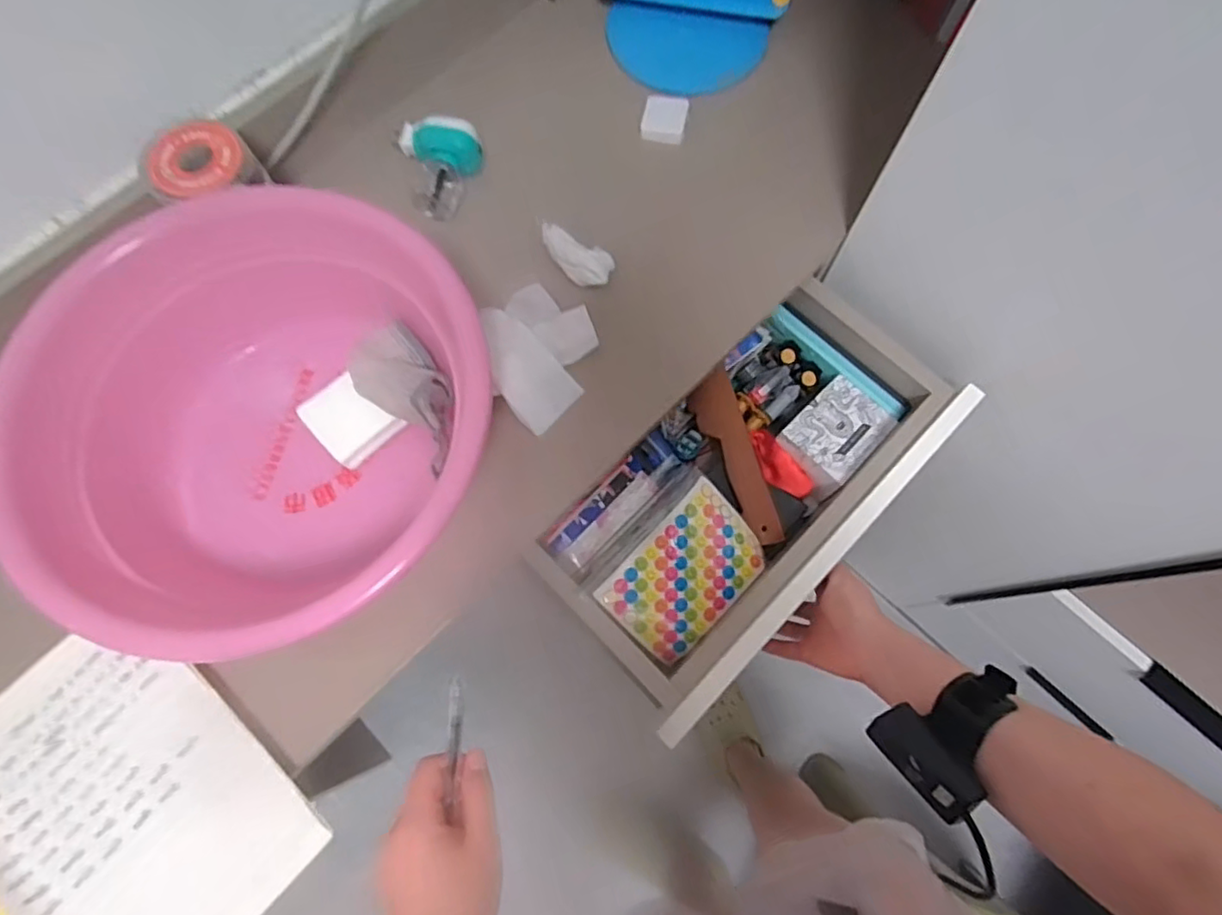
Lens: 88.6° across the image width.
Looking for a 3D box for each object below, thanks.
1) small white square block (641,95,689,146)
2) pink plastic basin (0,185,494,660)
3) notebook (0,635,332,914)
[{"bbox_3d":[0.057,-0.356,0.659,0.045,0.021,0.046,12,73,5],"label":"small white square block"},{"bbox_3d":[-0.269,-0.038,0.493,0.328,0.118,0.307,0,72,1],"label":"pink plastic basin"},{"bbox_3d":[-0.362,0.255,0.460,0.257,0.015,0.188,42,77,13],"label":"notebook"}]

